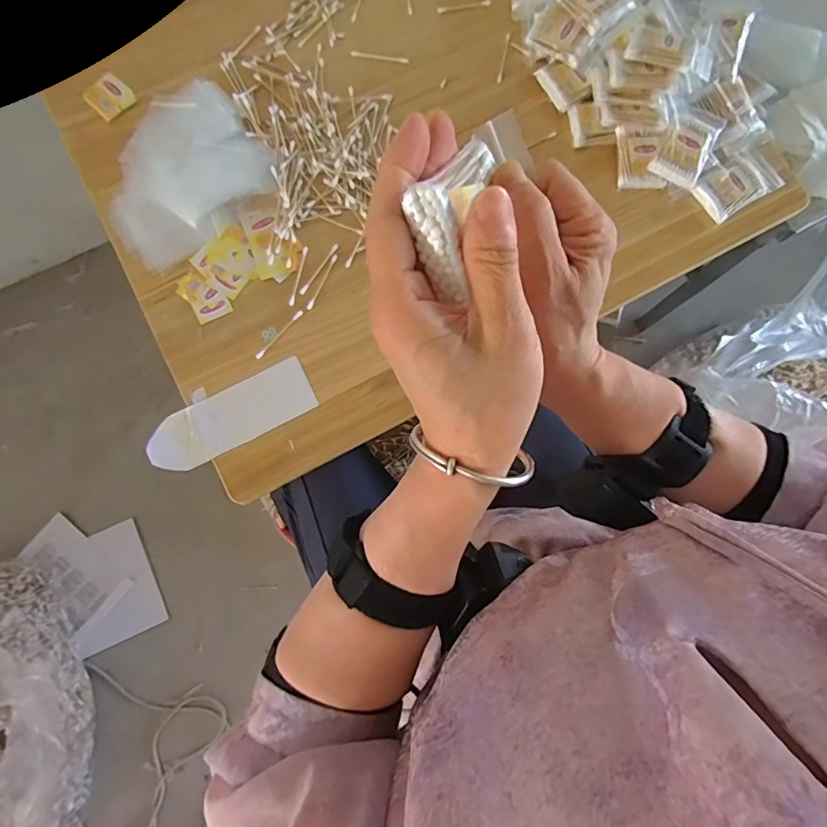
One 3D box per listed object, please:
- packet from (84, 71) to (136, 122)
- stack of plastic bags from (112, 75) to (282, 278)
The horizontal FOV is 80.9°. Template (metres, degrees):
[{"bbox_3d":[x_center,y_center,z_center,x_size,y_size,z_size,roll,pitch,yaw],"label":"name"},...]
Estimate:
[{"bbox_3d":[-0.372,-0.388,0.593,0.047,0.017,0.040,-43,82,-10],"label":"packet"},{"bbox_3d":[-0.276,-0.287,0.570,0.193,0.018,0.178,-39,81,-9],"label":"stack of plastic bags"}]

